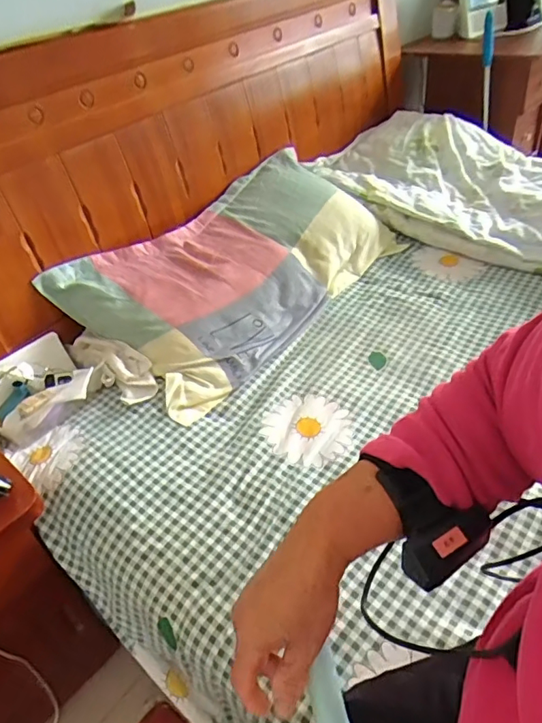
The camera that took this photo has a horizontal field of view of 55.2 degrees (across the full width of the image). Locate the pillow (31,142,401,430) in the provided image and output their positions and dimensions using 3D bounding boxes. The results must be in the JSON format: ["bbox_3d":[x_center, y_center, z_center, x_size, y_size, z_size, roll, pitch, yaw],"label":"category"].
[{"bbox_3d":[-0.047,-0.210,1.064,0.339,0.157,0.671,24,49,32],"label":"pillow"}]

